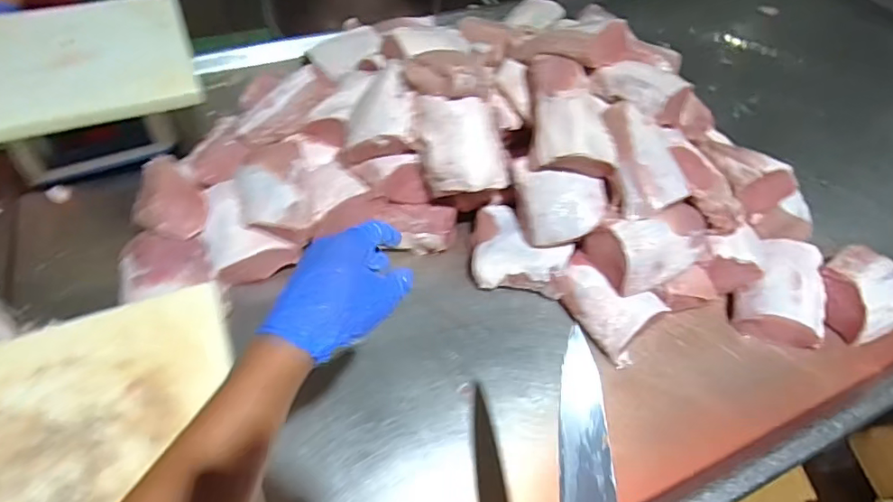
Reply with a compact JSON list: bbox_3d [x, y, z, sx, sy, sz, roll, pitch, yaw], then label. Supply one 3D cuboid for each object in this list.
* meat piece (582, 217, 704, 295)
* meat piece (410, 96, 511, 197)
[{"bbox_3d":[0.293,-0.009,0.751,0.152,0.061,0.102,-21,56,-20],"label":"meat piece"},{"bbox_3d":[0.026,-0.157,0.781,0.131,0.095,0.147,-3,86,3],"label":"meat piece"}]

